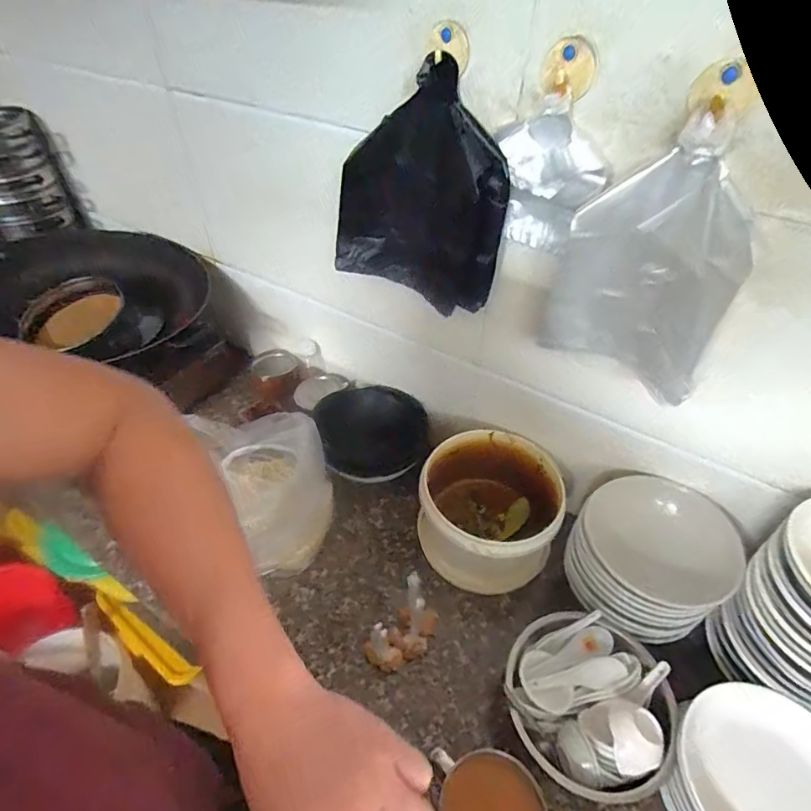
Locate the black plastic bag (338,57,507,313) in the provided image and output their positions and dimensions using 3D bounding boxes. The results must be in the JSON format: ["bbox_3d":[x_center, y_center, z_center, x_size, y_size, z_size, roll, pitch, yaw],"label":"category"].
[{"bbox_3d":[0.015,-0.258,0.592,0.212,0.249,0.070,26,50,23],"label":"black plastic bag"}]

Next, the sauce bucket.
[{"bbox_3d":[0.129,0.160,0.756,0.199,0.128,0.216,1,44,-1],"label":"sauce bucket"}]

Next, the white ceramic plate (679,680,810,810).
[{"bbox_3d":[0.375,0.382,0.488,0.142,0.061,0.170,-10,46,-12],"label":"white ceramic plate"}]

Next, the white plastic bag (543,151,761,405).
[{"bbox_3d":[0.247,-0.135,0.511,0.175,0.221,0.046,27,50,24],"label":"white plastic bag"}]

